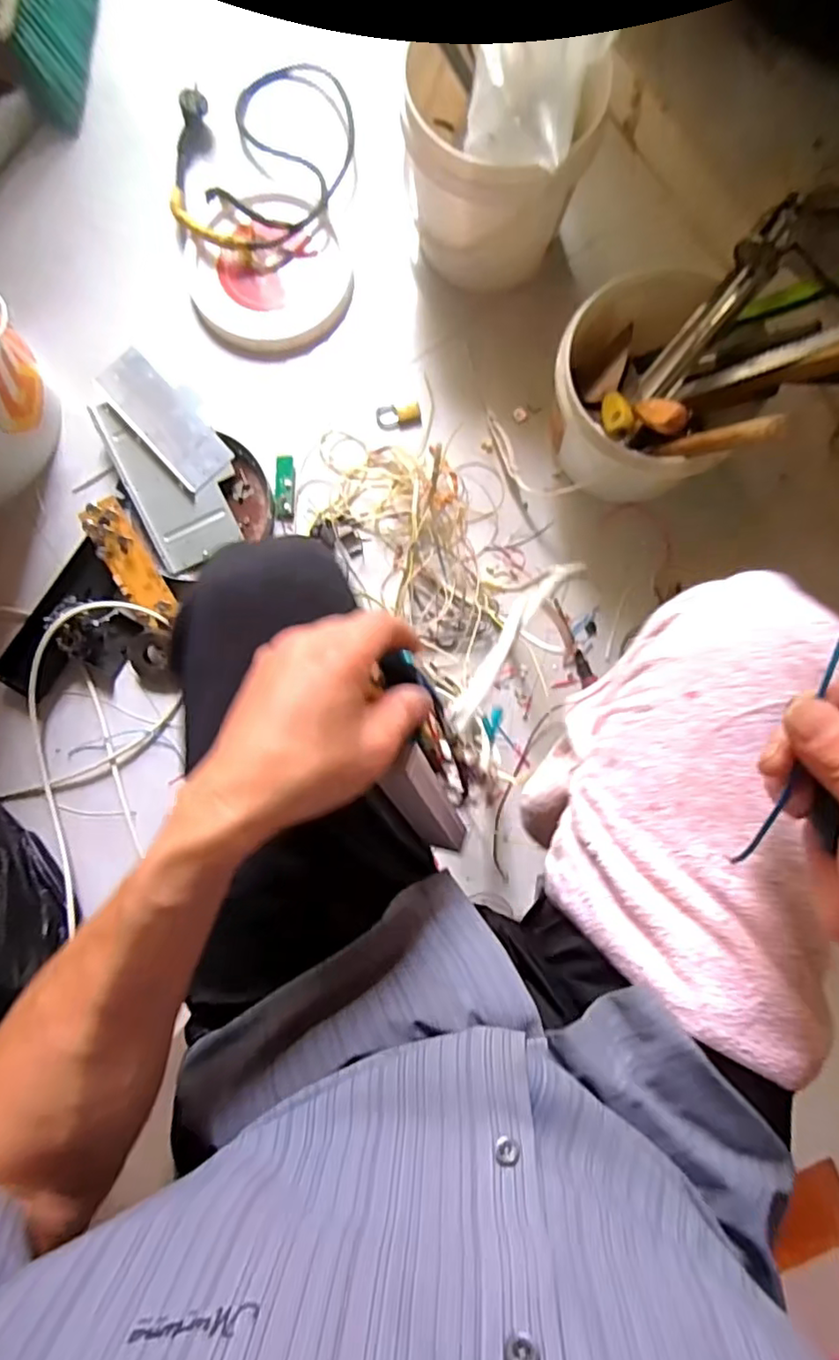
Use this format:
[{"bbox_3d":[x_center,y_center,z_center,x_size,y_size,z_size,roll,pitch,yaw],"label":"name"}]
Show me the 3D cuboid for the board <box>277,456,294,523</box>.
[{"bbox_3d":[-0.178,-0.254,0.817,0.025,0.005,0.085,1,85,0],"label":"board"}]

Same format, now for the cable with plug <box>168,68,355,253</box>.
[{"bbox_3d":[-0.217,-0.722,0.846,0.264,0.046,0.280,-12,85,-1],"label":"cable with plug"}]

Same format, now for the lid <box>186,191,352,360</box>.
[{"bbox_3d":[-0.206,-0.554,0.846,0.209,0.034,0.203,0,85,0],"label":"lid"}]

